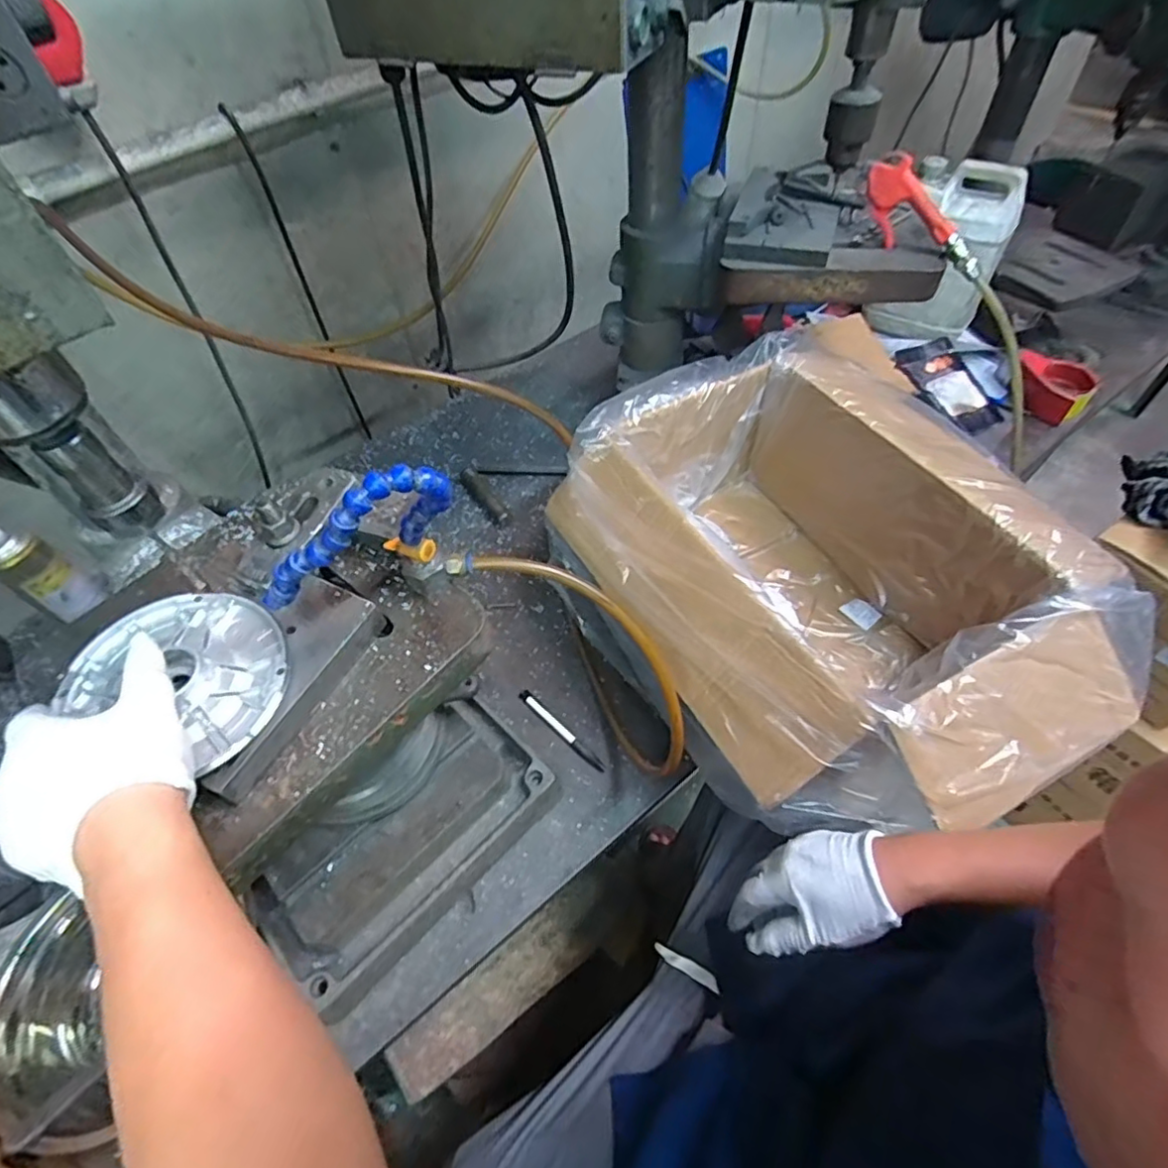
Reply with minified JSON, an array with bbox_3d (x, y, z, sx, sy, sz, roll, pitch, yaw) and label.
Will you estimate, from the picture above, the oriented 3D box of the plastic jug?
[{"bbox_3d":[0.602,-0.548,1.031,0.172,0.251,0.120,28,60,23],"label":"plastic jug"}]

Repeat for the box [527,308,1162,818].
[{"bbox_3d":[0.262,-0.010,0.711,0.451,0.230,0.574,-25,56,-14],"label":"box"}]

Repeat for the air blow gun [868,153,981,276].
[{"bbox_3d":[0.404,-0.431,0.728,0.034,0.066,0.173,-39,86,-22],"label":"air blow gun"}]

